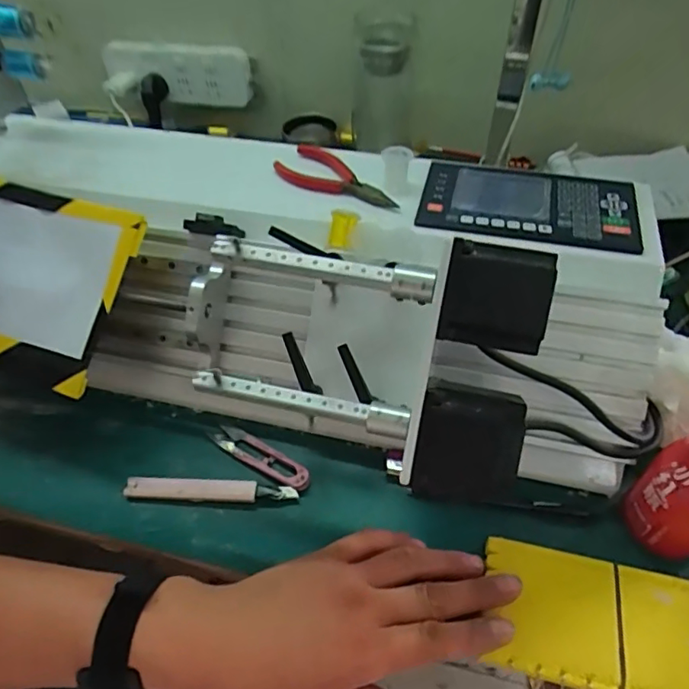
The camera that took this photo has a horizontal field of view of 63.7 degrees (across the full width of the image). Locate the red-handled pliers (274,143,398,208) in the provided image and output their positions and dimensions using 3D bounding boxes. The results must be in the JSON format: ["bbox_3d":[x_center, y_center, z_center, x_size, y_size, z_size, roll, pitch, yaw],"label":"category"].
[{"bbox_3d":[-0.011,-0.143,0.479,0.047,0.010,0.122,-37,57,-26],"label":"red-handled pliers"}]

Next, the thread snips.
[{"bbox_3d":[-0.070,0.090,0.450,0.096,0.012,0.022,24,54,22],"label":"thread snips"}]

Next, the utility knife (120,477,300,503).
[{"bbox_3d":[-0.104,0.112,0.429,0.133,0.009,0.015,1,49,4],"label":"utility knife"}]

